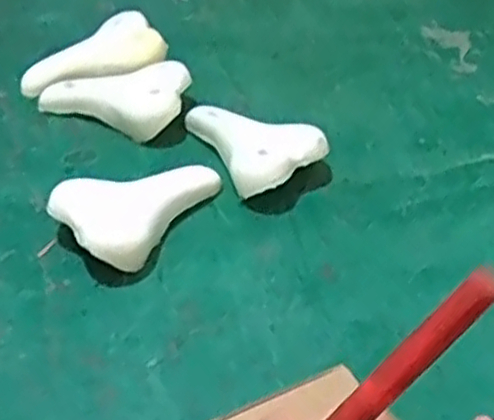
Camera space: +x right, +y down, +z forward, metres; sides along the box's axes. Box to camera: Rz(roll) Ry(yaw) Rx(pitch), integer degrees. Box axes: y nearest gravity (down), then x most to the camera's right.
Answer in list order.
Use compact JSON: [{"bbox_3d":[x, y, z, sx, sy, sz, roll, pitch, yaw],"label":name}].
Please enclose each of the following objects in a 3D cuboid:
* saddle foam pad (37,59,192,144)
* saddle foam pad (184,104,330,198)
[{"bbox_3d":[-0.218,-0.183,1.237,0.252,0.089,0.160,-7,45,-11],"label":"saddle foam pad"},{"bbox_3d":[0.014,-0.122,1.186,0.140,0.083,0.232,-23,48,-24],"label":"saddle foam pad"}]

